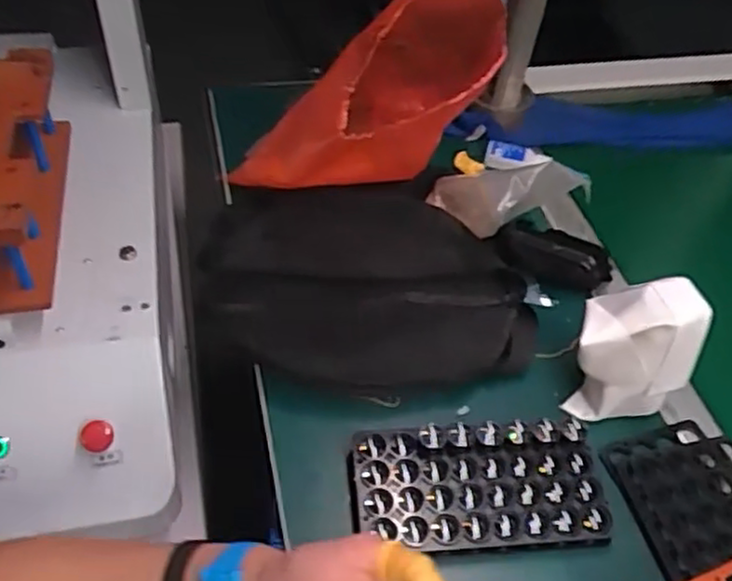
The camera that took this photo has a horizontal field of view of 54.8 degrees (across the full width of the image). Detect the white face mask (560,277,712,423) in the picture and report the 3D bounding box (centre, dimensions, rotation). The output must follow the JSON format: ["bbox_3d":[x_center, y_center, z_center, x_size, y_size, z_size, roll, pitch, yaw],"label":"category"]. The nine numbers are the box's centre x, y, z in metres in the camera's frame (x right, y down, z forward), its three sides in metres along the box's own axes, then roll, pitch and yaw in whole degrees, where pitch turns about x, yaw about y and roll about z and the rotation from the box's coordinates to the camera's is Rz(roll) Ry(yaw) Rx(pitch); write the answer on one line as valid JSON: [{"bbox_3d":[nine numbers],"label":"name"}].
[{"bbox_3d":[0.223,0.045,0.599,0.099,0.107,0.076,-1,50,-6],"label":"white face mask"}]

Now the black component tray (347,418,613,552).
[{"bbox_3d":[0.089,0.152,0.552,0.196,0.024,0.099,-1,50,-6],"label":"black component tray"}]

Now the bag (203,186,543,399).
[{"bbox_3d":[-0.003,-0.005,0.683,0.306,0.054,0.235,-1,50,-6],"label":"bag"}]

